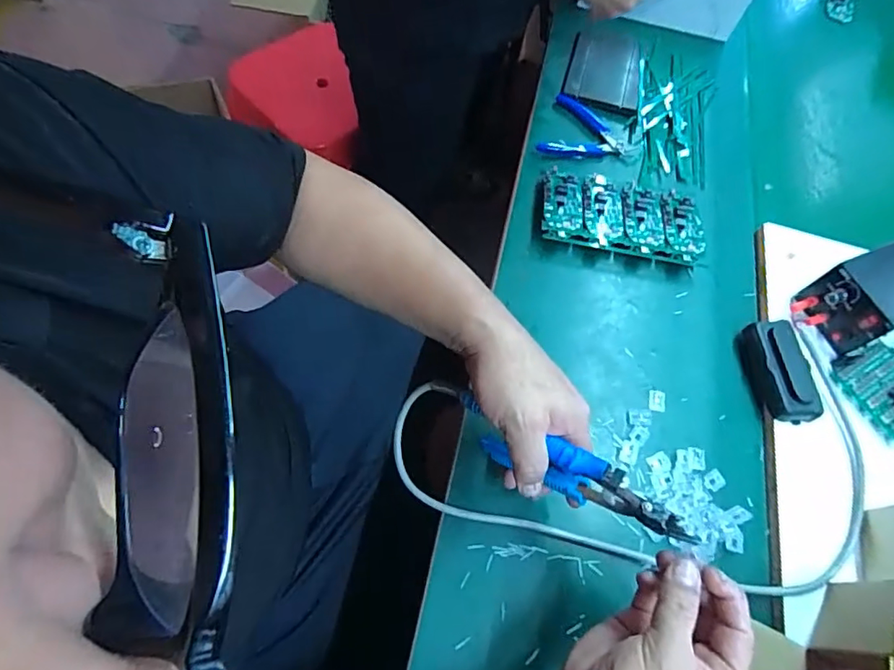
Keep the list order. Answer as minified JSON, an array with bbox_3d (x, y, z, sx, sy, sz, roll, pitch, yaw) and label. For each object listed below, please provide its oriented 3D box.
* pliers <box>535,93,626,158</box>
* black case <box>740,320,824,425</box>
[{"bbox_3d":[0.180,-0.260,0.683,0.104,0.018,0.115,20,62,8],"label":"pliers"},{"bbox_3d":[0.344,0.037,0.542,0.053,0.030,0.103,0,61,-3],"label":"black case"}]

